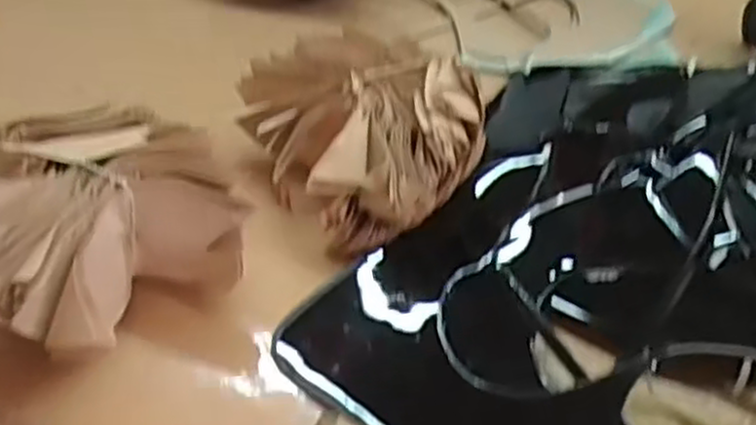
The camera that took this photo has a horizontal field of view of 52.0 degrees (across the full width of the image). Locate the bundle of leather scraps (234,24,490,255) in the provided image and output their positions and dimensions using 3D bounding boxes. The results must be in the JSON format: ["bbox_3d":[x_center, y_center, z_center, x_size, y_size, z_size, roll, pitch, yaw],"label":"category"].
[{"bbox_3d":[-0.003,-0.050,0.502,0.129,0.080,0.159,-22,54,-24],"label":"bundle of leather scraps"}]

